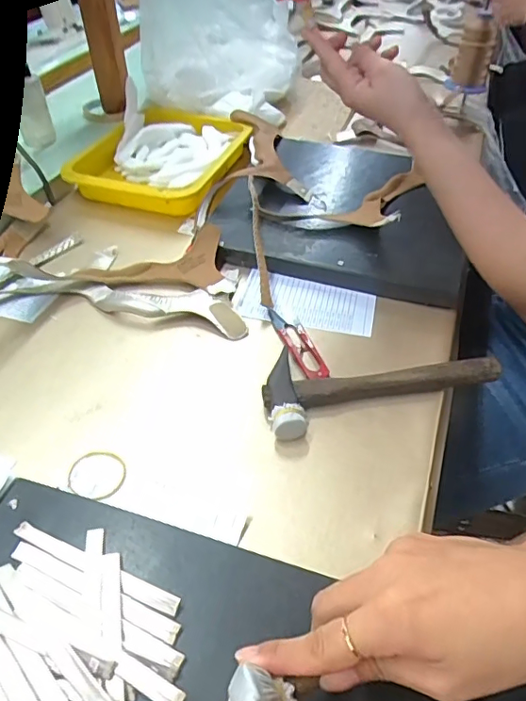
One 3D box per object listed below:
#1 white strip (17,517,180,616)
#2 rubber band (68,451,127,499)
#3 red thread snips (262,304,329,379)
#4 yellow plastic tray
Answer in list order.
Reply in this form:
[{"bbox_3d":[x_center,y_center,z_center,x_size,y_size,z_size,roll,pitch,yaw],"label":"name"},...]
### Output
[{"bbox_3d":[-0.109,0.138,0.338,0.122,0.004,0.012,18,47,16],"label":"white strip"},{"bbox_3d":[-0.130,0.096,0.412,0.045,0.004,0.042,12,46,11],"label":"rubber band"},{"bbox_3d":[0.036,-0.011,0.522,0.030,0.011,0.111,-16,47,-17],"label":"red thread snips"},{"bbox_3d":[-0.144,-0.275,0.744,0.188,0.061,0.258,13,46,12],"label":"yellow plastic tray"}]

